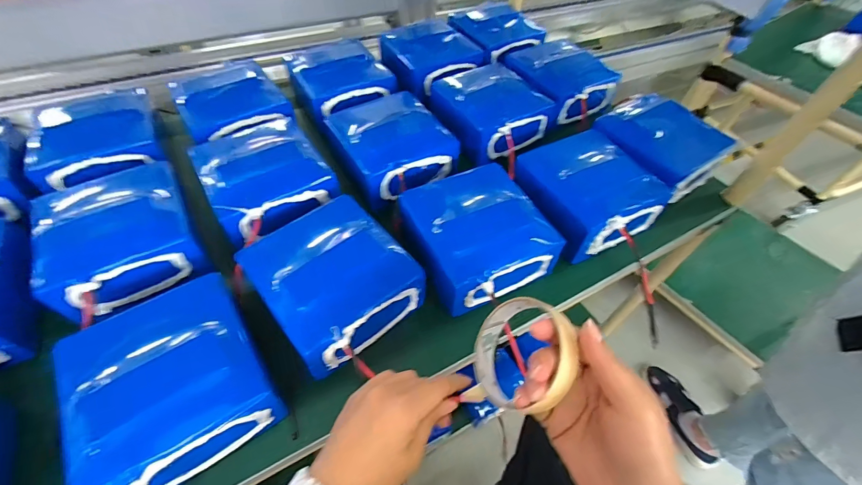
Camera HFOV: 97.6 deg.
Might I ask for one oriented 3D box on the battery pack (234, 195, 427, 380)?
[{"bbox_3d":[-0.102,0.039,0.404,0.141,0.069,0.153,-36,62,-26],"label":"battery pack"}]

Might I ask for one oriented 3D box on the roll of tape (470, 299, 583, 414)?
[{"bbox_3d":[0.070,0.083,0.288,0.019,0.083,0.083,21,66,-35],"label":"roll of tape"}]

